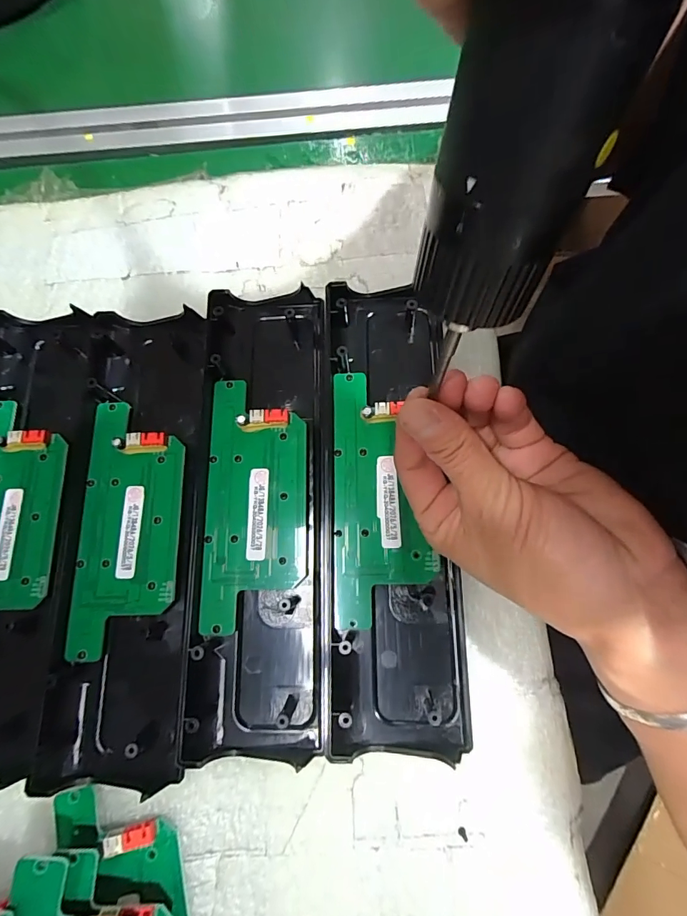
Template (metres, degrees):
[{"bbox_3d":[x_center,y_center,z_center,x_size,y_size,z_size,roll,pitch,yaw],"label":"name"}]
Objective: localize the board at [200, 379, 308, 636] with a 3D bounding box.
[{"bbox_3d":[-0.047,0.022,0.232,0.054,0.013,0.132,-1,75,2],"label":"board"}]

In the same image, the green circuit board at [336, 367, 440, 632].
[{"bbox_3d":[0.021,0.018,0.230,0.051,0.014,0.134,-1,75,2],"label":"green circuit board"}]

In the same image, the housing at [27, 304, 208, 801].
[{"bbox_3d":[-0.117,0.034,0.233,0.069,0.014,0.246,-2,75,1],"label":"housing"}]

